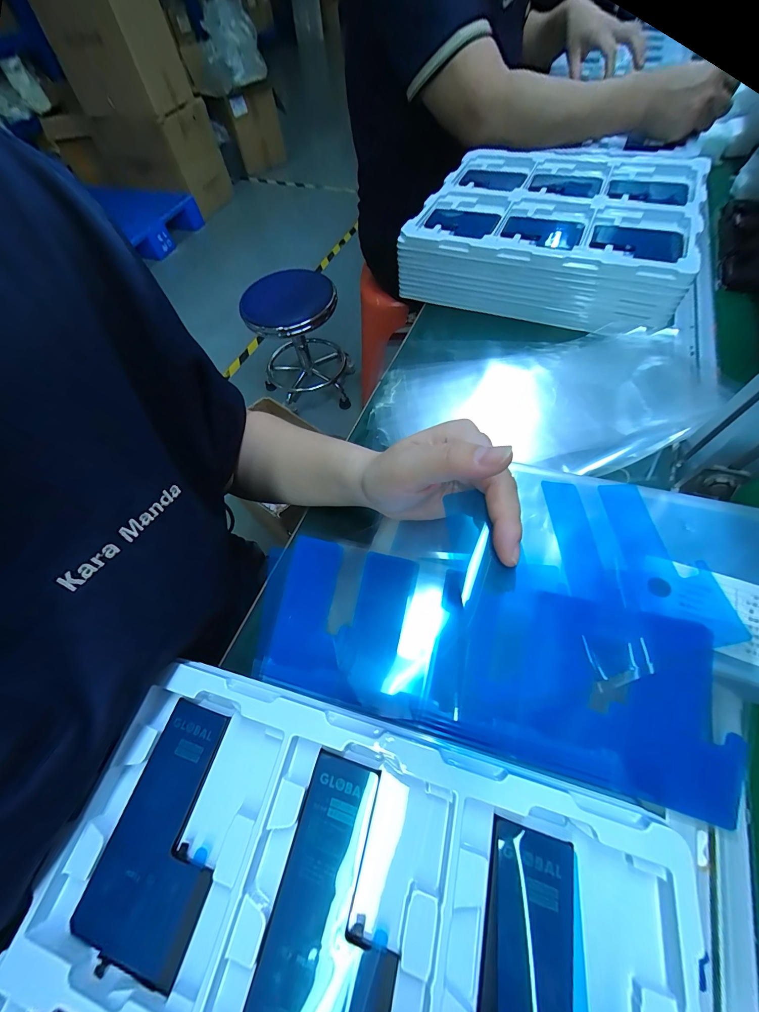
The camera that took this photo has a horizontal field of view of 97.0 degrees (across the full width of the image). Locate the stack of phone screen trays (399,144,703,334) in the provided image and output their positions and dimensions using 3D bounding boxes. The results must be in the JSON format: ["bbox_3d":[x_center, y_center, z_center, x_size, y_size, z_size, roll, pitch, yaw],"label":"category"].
[{"bbox_3d":[0.228,-0.369,0.460,0.321,0.092,0.276,22,62,17],"label":"stack of phone screen trays"}]

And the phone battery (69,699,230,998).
[{"bbox_3d":[-0.121,0.182,0.193,0.063,0.006,0.112,7,62,8],"label":"phone battery"}]

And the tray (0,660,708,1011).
[{"bbox_3d":[-0.034,0.250,0.140,0.311,0.021,0.273,11,60,11],"label":"tray"}]

